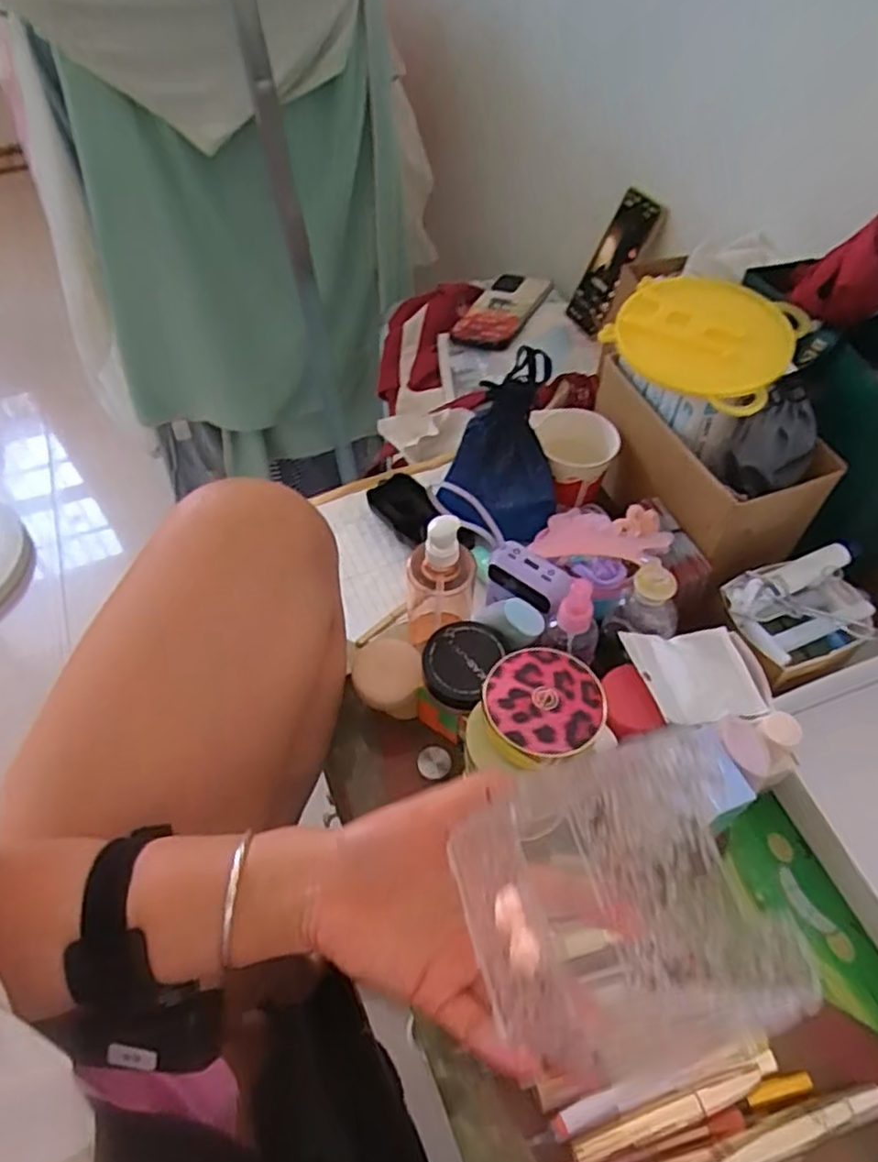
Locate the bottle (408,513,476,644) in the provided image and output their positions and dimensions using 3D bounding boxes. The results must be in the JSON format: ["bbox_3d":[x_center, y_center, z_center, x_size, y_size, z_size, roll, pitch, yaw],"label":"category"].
[{"bbox_3d":[-0.001,0.005,0.527,0.052,0.159,0.045,1,53,2],"label":"bottle"}]

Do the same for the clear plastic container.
[{"bbox_3d":[0.068,0.140,0.295,0.104,0.089,0.103,-13,54,-9],"label":"clear plastic container"}]

